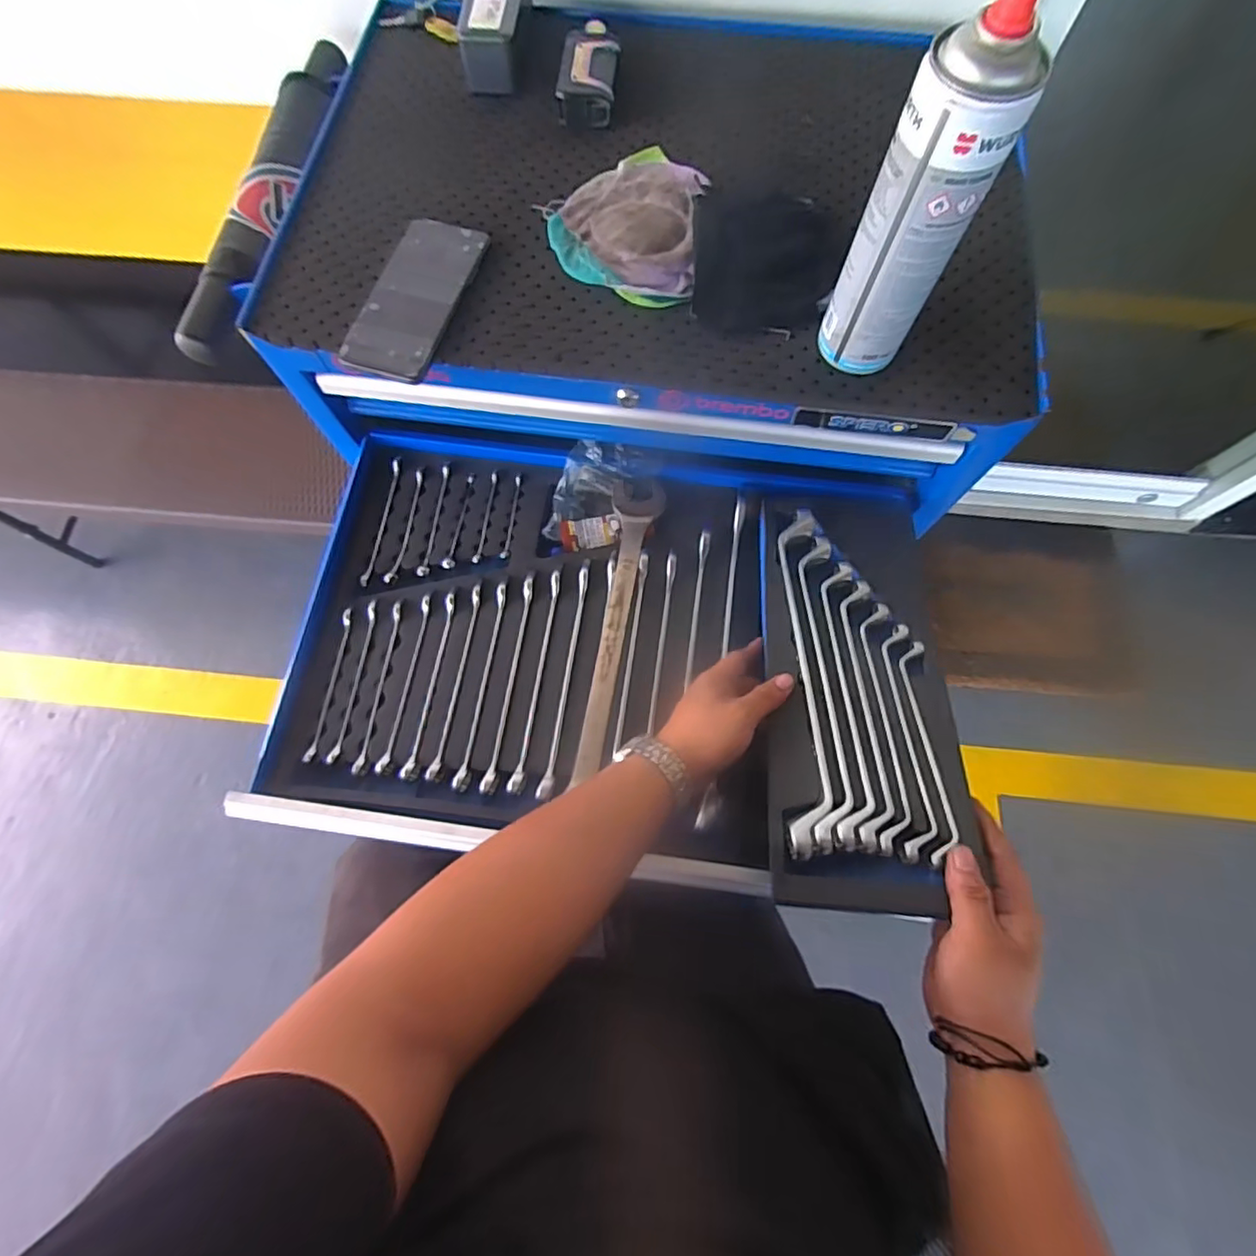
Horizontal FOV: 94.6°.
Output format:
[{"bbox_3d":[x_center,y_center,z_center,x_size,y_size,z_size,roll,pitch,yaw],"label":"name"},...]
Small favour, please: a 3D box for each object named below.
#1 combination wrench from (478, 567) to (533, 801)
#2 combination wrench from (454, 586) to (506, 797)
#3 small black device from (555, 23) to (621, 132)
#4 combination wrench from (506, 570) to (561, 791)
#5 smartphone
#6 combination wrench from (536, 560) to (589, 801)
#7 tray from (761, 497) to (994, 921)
[{"bbox_3d":[-0.114,0.051,0.566,0.013,0.026,0.215,8,71,3],"label":"combination wrench"},{"bbox_3d":[-0.143,0.054,0.565,0.014,0.024,0.203,7,71,2],"label":"combination wrench"},{"bbox_3d":[-0.037,-0.542,0.567,0.054,0.032,0.107,5,71,2],"label":"small black device"},{"bbox_3d":[-0.090,0.048,0.562,0.014,0.023,0.218,7,71,3],"label":"combination wrench"},{"bbox_3d":[-0.181,-0.284,0.494,0.075,0.013,0.160,17,72,6],"label":"smartphone"},{"bbox_3d":[-0.059,0.046,0.561,0.014,0.021,0.232,9,71,3],"label":"combination wrench"},{"bbox_3d":[0.191,0.036,0.494,0.141,0.042,0.367,6,62,2],"label":"tray"}]

